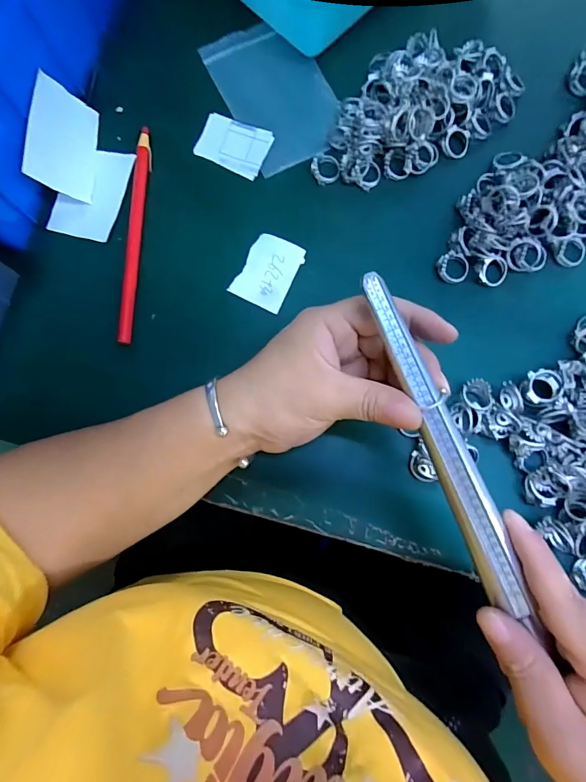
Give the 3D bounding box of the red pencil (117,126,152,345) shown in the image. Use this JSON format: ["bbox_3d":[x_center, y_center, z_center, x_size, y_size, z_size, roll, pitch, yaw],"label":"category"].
[{"bbox_3d":[-0.116,-0.116,0.295,0.010,0.007,0.164,2,83,2],"label":"red pencil"}]

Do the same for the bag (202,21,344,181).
[{"bbox_3d":[-0.013,-0.232,0.309,0.077,0.004,0.124,-25,83,-2],"label":"bag"}]

